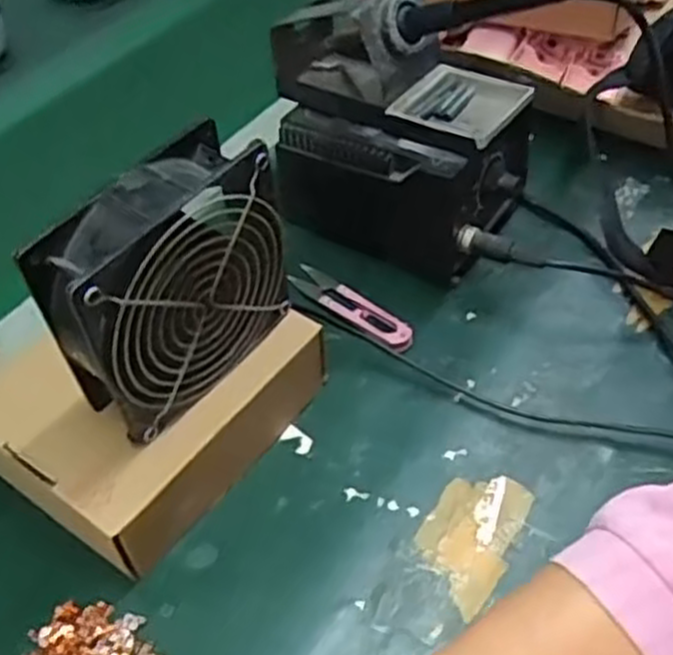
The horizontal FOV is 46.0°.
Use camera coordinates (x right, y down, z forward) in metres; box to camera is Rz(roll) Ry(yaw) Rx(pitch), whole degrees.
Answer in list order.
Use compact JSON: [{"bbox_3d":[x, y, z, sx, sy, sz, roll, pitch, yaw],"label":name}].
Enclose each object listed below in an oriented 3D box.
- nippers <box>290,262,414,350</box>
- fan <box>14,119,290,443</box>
[{"bbox_3d":[0.010,-0.016,0.529,0.103,0.008,0.024,35,59,27],"label":"nippers"},{"bbox_3d":[-0.084,-0.020,0.393,0.046,0.116,0.123,31,56,26],"label":"fan"}]

